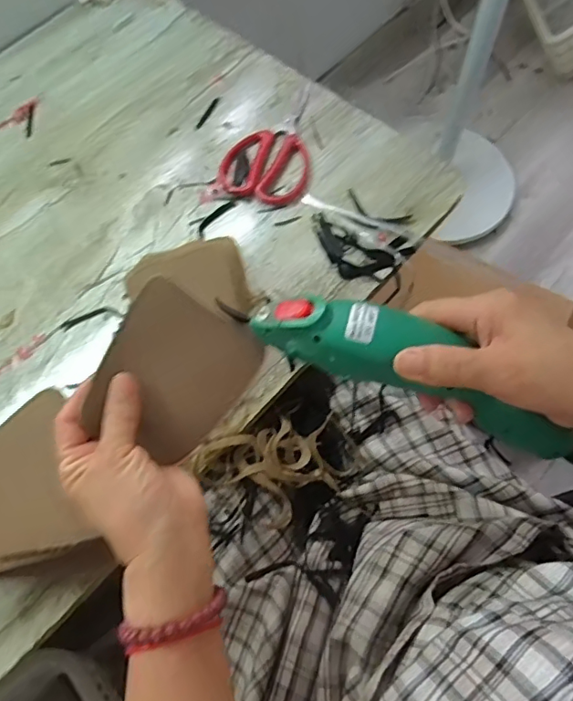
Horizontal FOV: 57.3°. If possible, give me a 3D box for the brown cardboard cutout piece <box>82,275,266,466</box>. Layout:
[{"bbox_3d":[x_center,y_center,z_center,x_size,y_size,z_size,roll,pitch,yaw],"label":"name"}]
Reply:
[{"bbox_3d":[-0.074,0.017,0.337,0.085,0.006,0.103,31,98,-6],"label":"brown cardboard cutout piece"}]

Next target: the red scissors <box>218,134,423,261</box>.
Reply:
[{"bbox_3d":[0.039,-0.180,0.575,0.236,0.010,0.092,27,69,12],"label":"red scissors"}]

